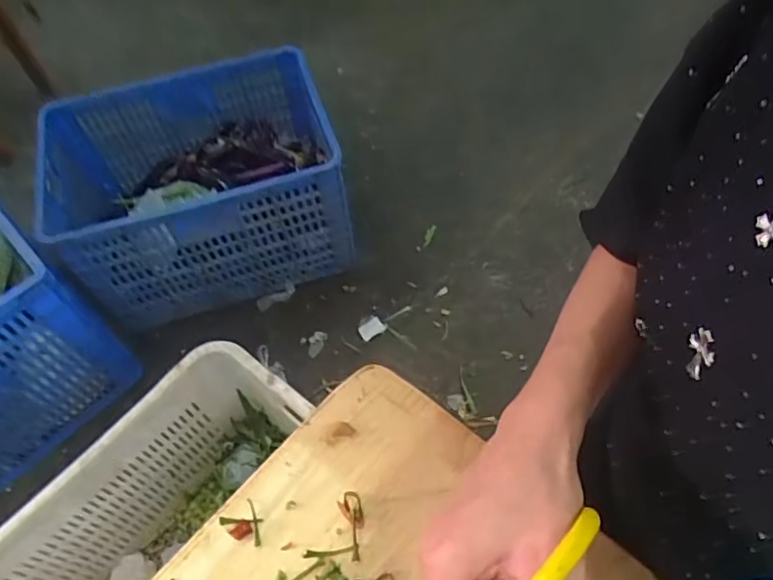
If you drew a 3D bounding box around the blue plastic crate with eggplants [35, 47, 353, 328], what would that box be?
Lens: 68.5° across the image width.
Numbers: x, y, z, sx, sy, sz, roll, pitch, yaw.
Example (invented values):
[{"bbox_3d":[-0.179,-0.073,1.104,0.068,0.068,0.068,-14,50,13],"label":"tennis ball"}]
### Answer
[{"bbox_3d":[-0.448,-0.253,1.366,0.633,0.339,0.475,-16,58,-6],"label":"blue plastic crate with eggplants"}]

